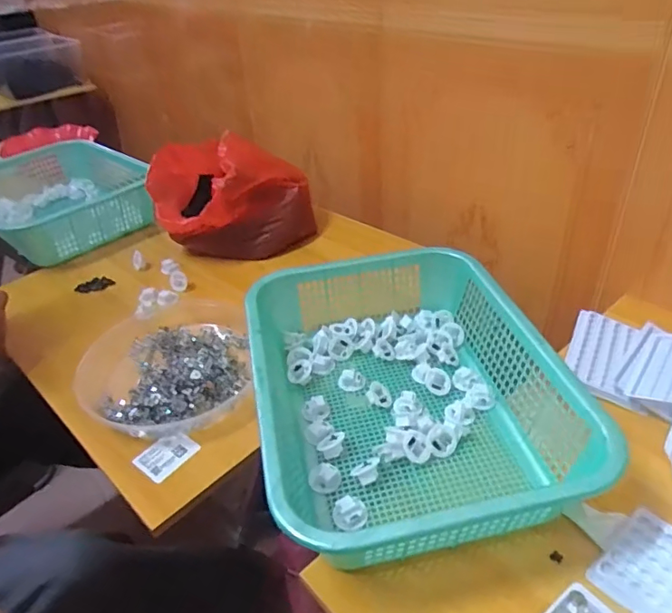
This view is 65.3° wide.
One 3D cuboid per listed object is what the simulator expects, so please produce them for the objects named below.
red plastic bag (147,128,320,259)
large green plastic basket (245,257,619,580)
[{"bbox_3d":[-0.177,-0.191,0.910,0.262,0.161,0.141,-13,38,-9],"label":"red plastic bag"},{"bbox_3d":[0.069,0.080,0.566,0.292,0.097,0.377,-10,37,-6],"label":"large green plastic basket"}]

